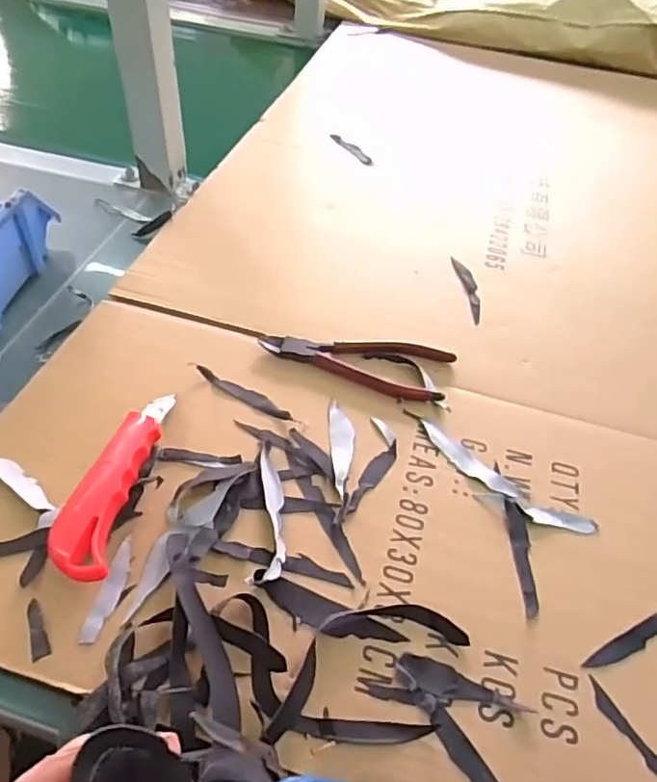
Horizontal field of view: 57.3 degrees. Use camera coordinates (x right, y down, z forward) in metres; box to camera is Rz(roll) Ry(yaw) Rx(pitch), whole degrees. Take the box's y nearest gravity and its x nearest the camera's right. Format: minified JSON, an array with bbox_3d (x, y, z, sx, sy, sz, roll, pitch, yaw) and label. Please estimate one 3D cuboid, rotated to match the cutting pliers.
[{"bbox_3d":[0.024,-0.029,0.496,0.153,0.009,0.060,12,48,6],"label":"cutting pliers"}]

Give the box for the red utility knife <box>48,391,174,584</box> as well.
[{"bbox_3d":[-0.141,0.054,0.399,0.038,0.026,0.152,7,48,2],"label":"red utility knife"}]

